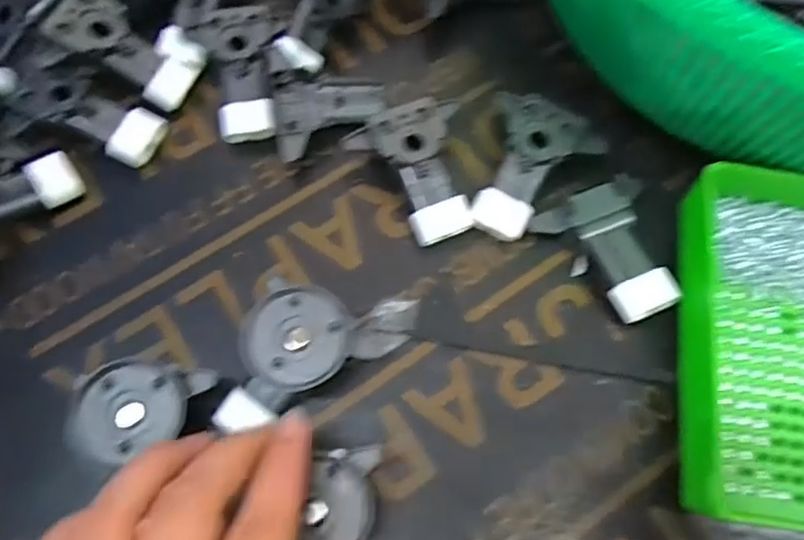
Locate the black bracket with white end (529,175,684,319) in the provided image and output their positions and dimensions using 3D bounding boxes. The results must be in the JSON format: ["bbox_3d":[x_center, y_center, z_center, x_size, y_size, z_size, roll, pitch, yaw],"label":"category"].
[{"bbox_3d":[0.097,-0.006,0.285,0.048,0.021,0.062,-22,71,-8],"label":"black bracket with white end"}]

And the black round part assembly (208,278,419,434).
[{"bbox_3d":[-0.041,0.029,0.267,0.093,0.029,0.047,-32,73,-11],"label":"black round part assembly"}]

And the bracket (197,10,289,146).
[{"bbox_3d":[-0.080,-0.099,0.312,0.040,0.010,0.067,-5,84,-2],"label":"bracket"}]

